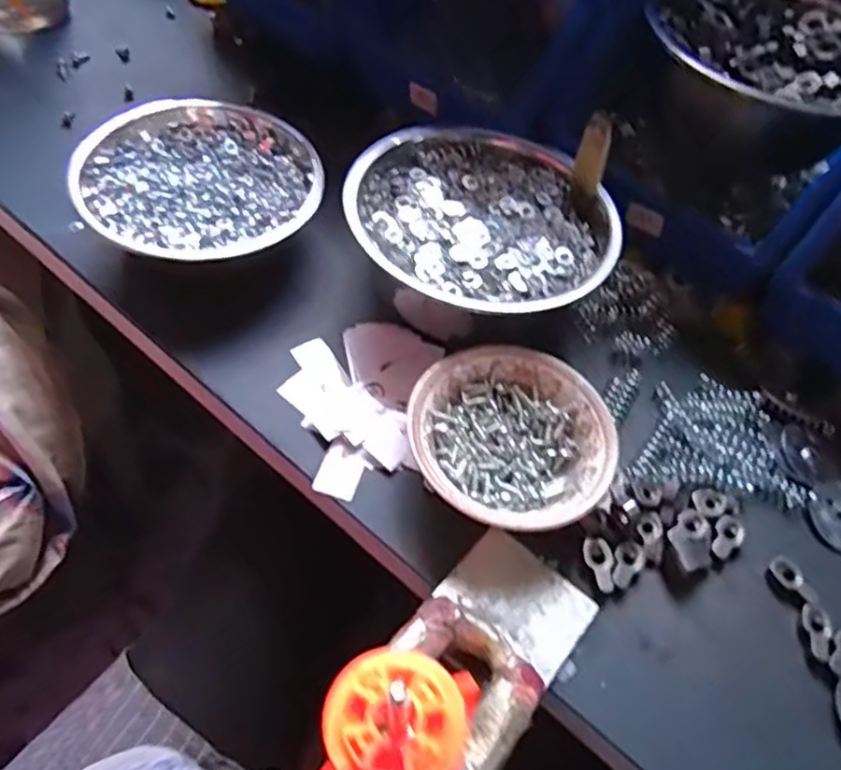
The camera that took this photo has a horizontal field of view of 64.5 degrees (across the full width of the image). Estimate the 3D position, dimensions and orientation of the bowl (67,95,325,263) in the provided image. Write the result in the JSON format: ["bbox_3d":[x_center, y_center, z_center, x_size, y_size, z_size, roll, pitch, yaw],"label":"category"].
[{"bbox_3d":[-0.160,-0.142,0.498,0.162,0.062,0.172,4,55,-5],"label":"bowl"}]

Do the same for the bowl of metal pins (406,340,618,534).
[{"bbox_3d":[0.054,0.037,0.409,0.116,0.047,0.119,4,55,-5],"label":"bowl of metal pins"}]

